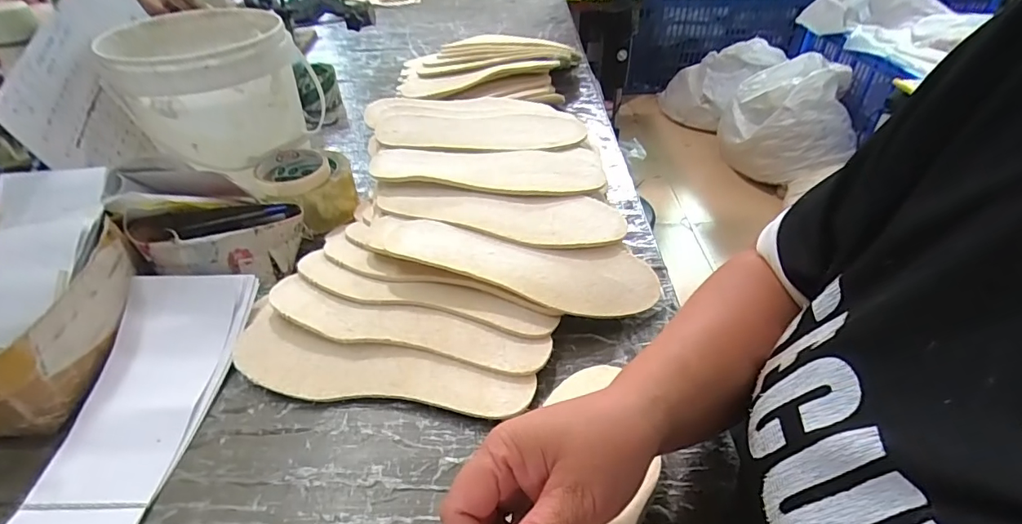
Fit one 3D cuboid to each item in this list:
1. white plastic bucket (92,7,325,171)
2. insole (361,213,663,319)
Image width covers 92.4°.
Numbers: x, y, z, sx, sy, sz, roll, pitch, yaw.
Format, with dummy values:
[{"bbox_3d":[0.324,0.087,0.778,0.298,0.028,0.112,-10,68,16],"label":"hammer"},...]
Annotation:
[{"bbox_3d":[-0.375,-0.222,0.622,0.192,0.137,0.193,-26,46,-27],"label":"white plastic bucket"},{"bbox_3d":[-0.001,0.001,0.489,0.291,0.025,0.104,8,46,-2],"label":"insole"}]

